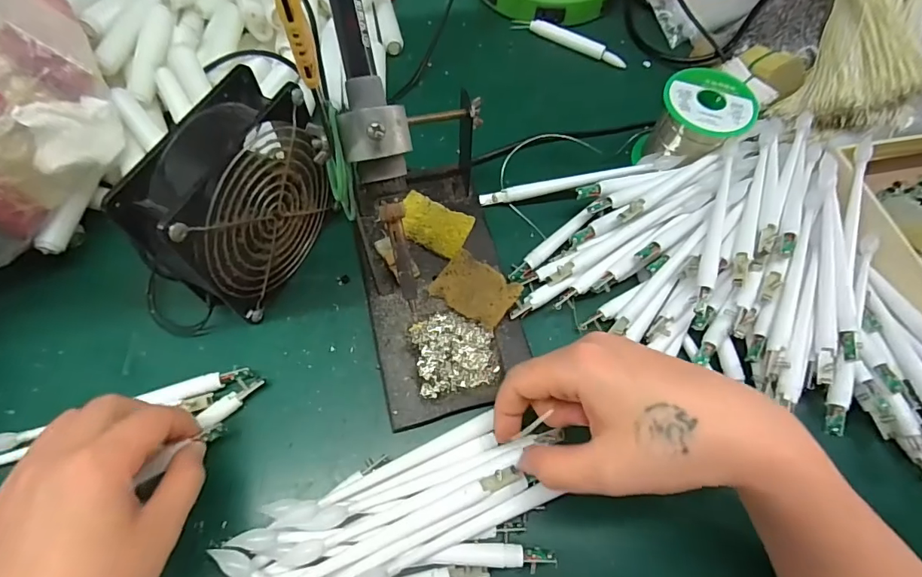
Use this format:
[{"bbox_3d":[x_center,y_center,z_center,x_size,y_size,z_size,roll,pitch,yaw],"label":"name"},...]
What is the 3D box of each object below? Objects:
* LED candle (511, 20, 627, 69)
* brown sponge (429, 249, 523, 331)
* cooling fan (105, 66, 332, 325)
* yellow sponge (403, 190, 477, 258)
[{"bbox_3d":[0.108,-0.248,0.456,0.121,0.011,0.012,27,66,9],"label":"LED candle"},{"bbox_3d":[0.010,0.001,0.319,0.055,0.010,0.039,31,67,11],"label":"brown sponge"},{"bbox_3d":[-0.137,-0.053,0.285,0.045,0.116,0.122,26,66,9],"label":"cooling fan"},{"bbox_3d":[-0.022,-0.048,0.344,0.055,0.004,0.039,24,66,8],"label":"yellow sponge"}]

